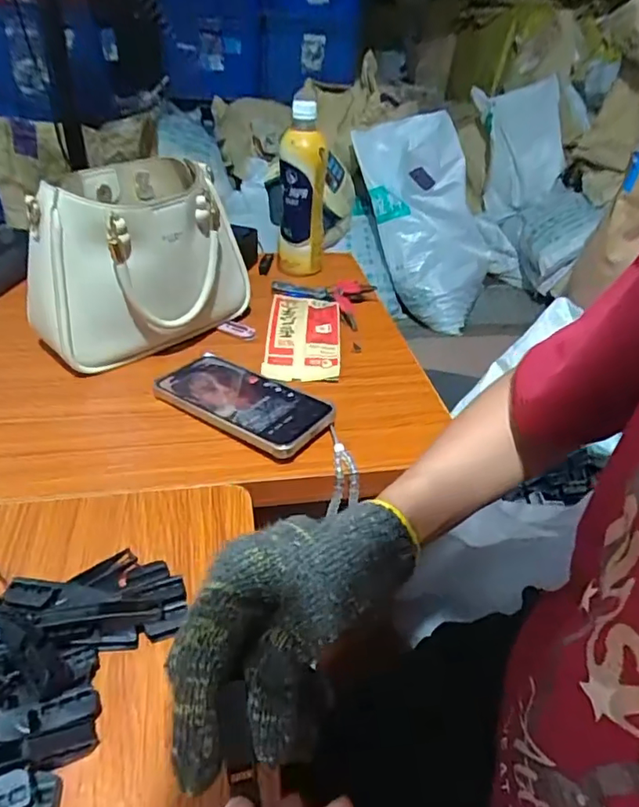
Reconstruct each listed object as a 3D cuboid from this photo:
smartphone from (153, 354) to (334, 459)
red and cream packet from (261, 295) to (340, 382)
[{"bbox_3d":[-0.073,-0.005,0.516,0.173,0.012,0.086,22,40,27],"label":"smartphone"},{"bbox_3d":[-0.018,-0.080,0.623,0.079,0.030,0.150,4,36,-1],"label":"red and cream packet"}]

